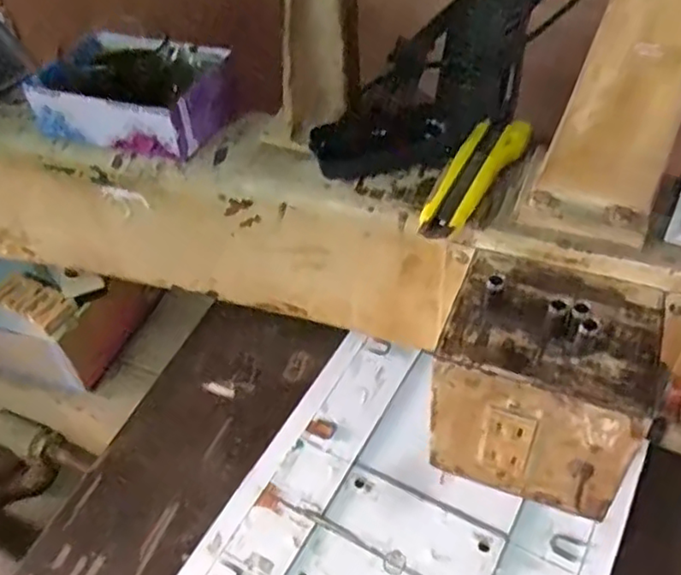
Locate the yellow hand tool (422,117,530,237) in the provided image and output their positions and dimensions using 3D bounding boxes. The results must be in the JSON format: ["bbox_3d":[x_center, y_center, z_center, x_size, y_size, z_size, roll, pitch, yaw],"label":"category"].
[{"bbox_3d":[0.089,-0.078,0.445,0.037,0.013,0.137,23,51,25],"label":"yellow hand tool"}]

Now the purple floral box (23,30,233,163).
[{"bbox_3d":[-0.164,-0.163,0.521,0.151,0.061,0.111,13,48,17],"label":"purple floral box"}]

